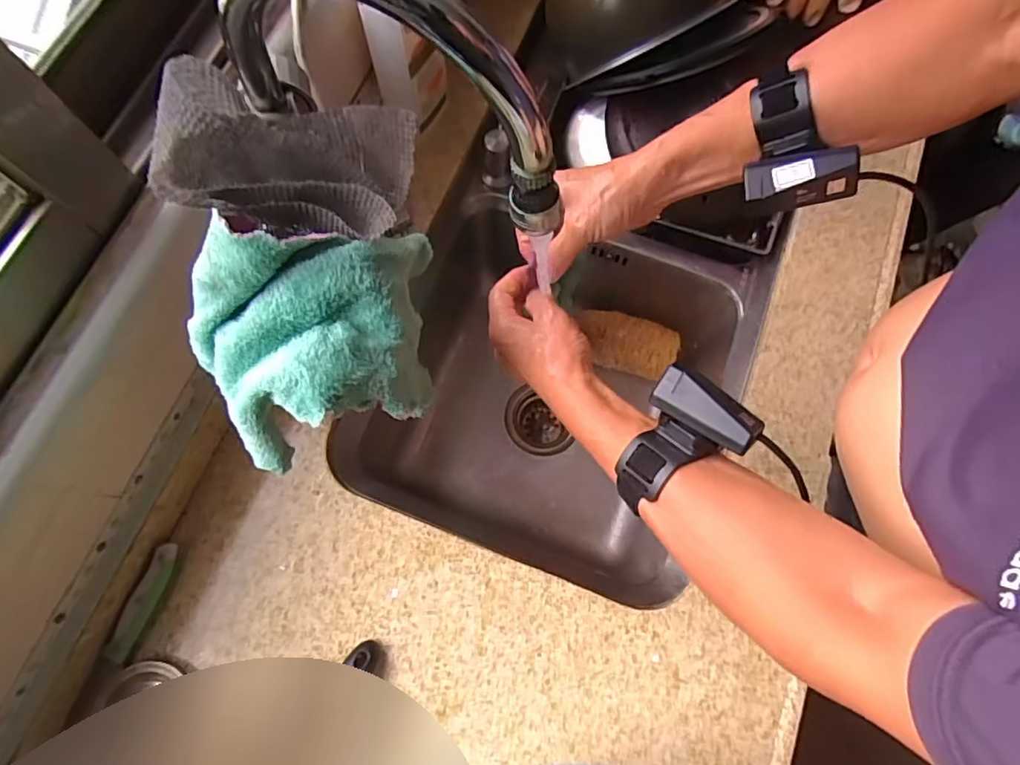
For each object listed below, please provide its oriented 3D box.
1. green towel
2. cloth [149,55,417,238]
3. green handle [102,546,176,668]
[{"bbox_3d":[-0.117,-0.032,0.347,0.149,0.096,0.117,-19,75,-6],"label":"green towel"},{"bbox_3d":[-0.127,-0.136,0.324,0.129,0.085,0.072,3,74,0],"label":"cloth"},{"bbox_3d":[-0.322,0.193,0.496,0.017,0.022,0.100,20,75,5],"label":"green handle"}]

